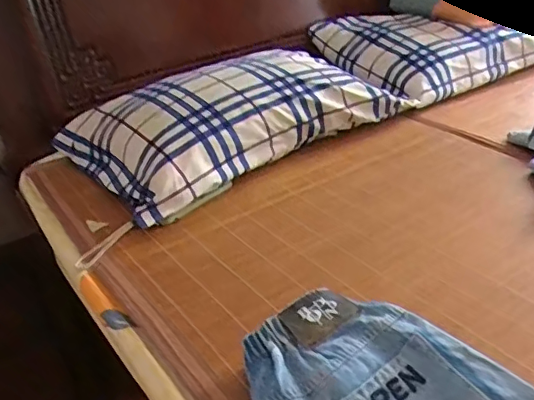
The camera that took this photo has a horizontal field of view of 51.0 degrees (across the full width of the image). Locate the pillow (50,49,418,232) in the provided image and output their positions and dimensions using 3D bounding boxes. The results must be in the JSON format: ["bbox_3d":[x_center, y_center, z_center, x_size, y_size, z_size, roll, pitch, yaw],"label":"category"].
[{"bbox_3d":[-0.070,-0.176,1.108,0.564,0.127,0.345,-25,34,-29],"label":"pillow"}]

